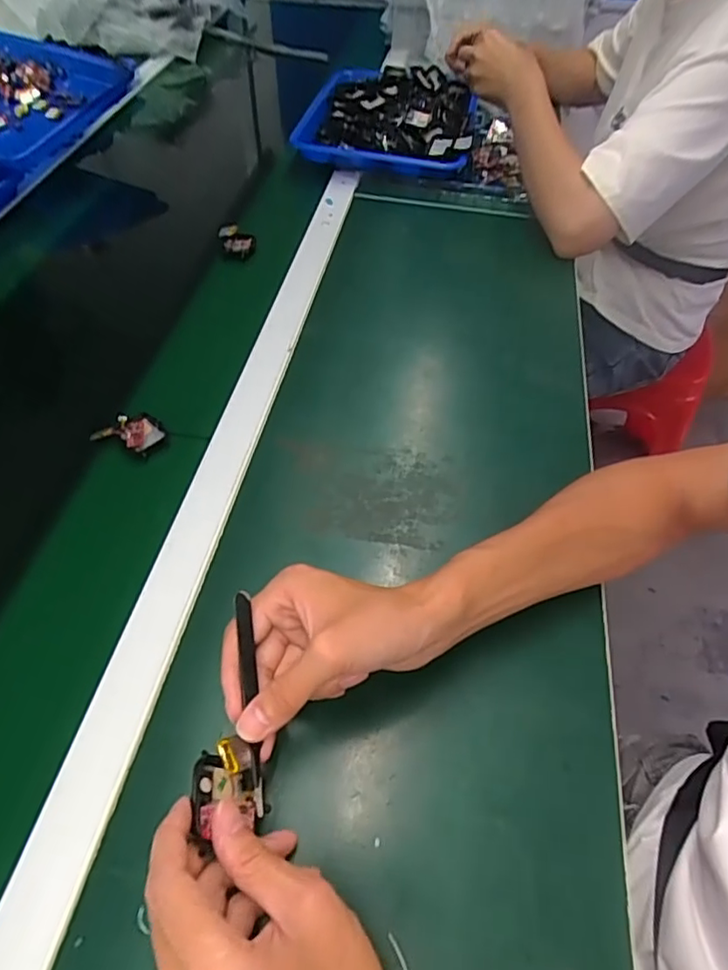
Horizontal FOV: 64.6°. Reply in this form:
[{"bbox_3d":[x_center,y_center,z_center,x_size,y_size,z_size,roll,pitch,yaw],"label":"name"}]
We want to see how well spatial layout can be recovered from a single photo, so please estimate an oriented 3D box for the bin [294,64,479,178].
[{"bbox_3d":[0.040,-0.589,0.912,0.257,0.064,0.329,6,53,3],"label":"bin"}]

